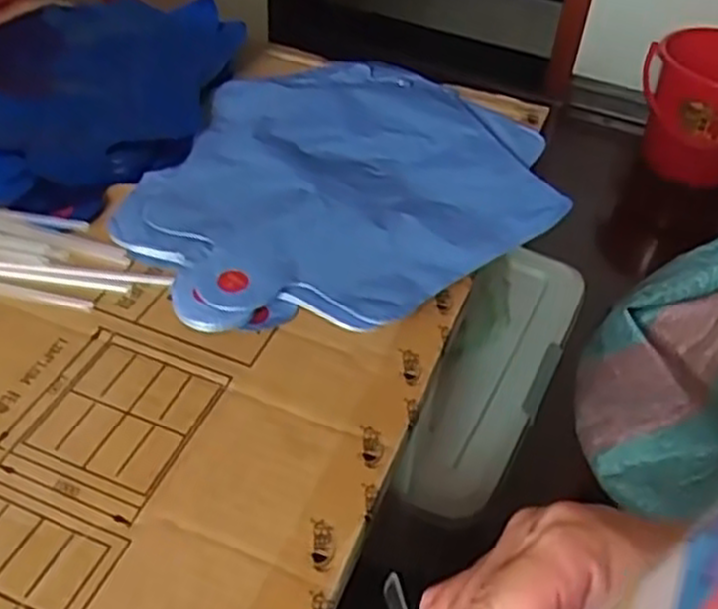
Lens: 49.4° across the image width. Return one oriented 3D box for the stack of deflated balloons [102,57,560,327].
[{"bbox_3d":[-0.012,-0.081,0.476,0.272,0.013,0.224,-31,54,-32],"label":"stack of deflated balloons"}]

